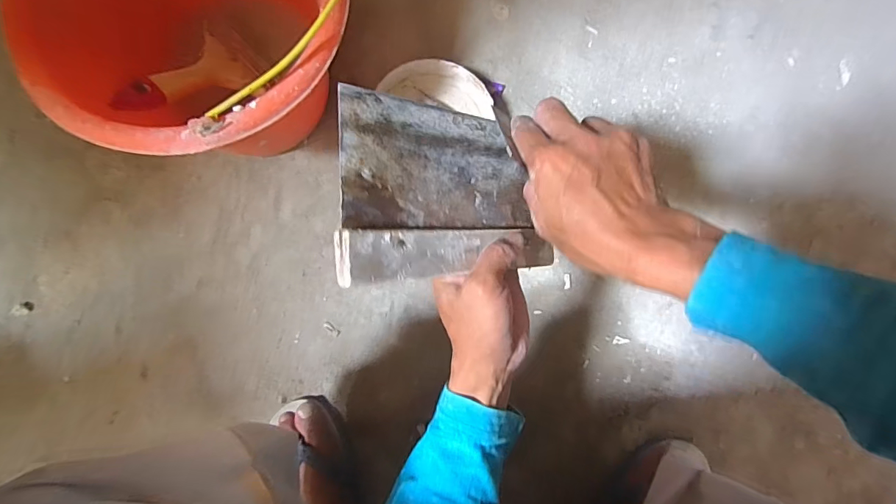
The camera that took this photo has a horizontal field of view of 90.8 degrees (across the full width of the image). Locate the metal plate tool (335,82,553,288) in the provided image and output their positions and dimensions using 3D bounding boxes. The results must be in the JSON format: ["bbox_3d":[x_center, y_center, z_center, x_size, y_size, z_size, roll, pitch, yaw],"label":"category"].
[{"bbox_3d":[0.006,-0.042,0.308,0.179,0.009,0.113,-3,89,-43],"label":"metal plate tool"}]

